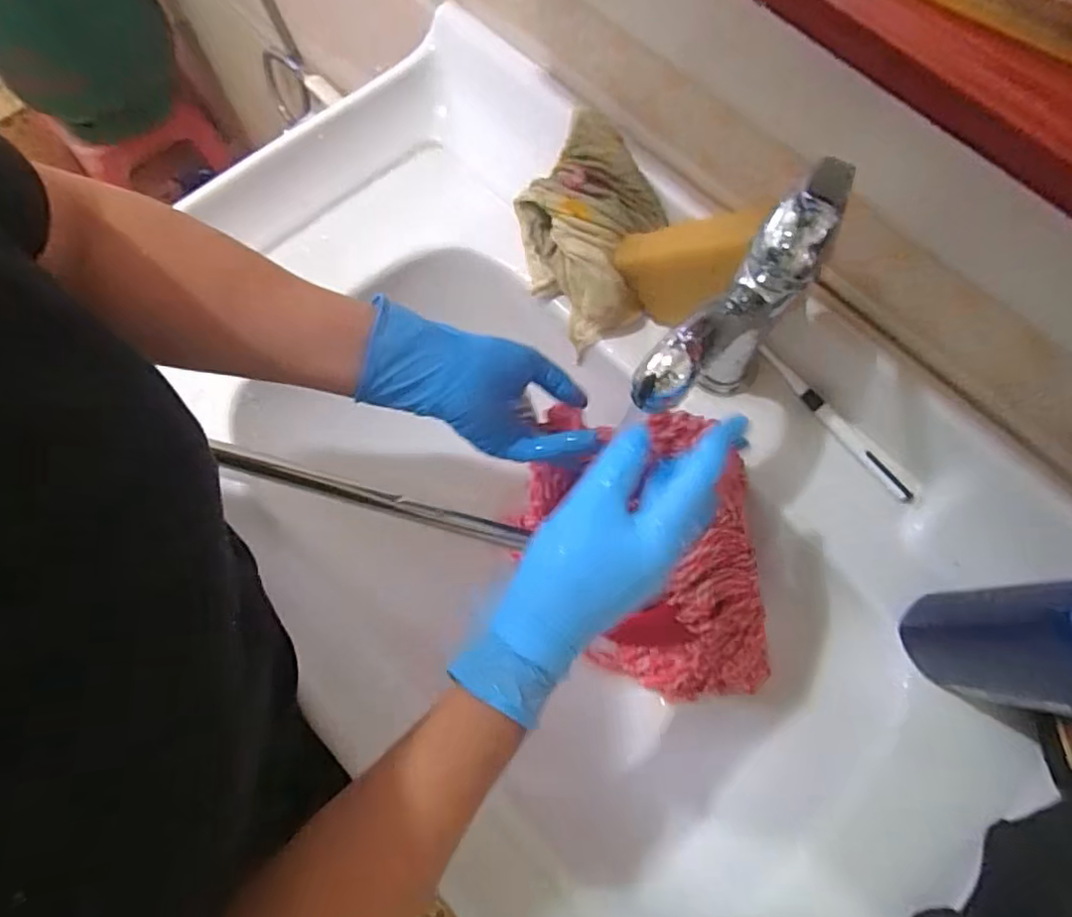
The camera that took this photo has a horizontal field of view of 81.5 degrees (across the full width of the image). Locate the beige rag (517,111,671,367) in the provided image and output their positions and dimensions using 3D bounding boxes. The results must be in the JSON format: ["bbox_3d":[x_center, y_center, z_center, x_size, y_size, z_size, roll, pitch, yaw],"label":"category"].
[{"bbox_3d":[0.048,-0.183,0.515,0.104,0.097,0.139,-32,74,-11],"label":"beige rag"}]

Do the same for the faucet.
[{"bbox_3d":[0.128,-0.089,0.370,0.048,0.056,0.168,41,92,12],"label":"faucet"}]

